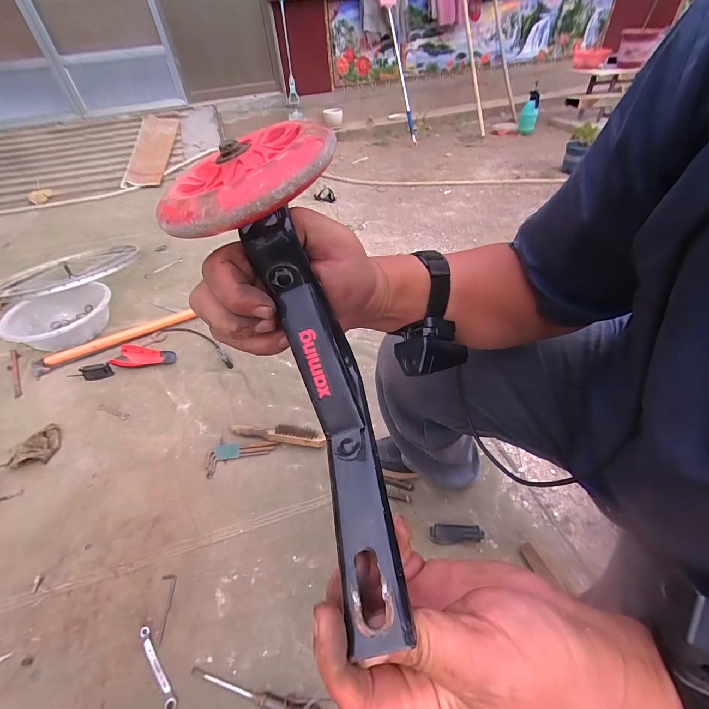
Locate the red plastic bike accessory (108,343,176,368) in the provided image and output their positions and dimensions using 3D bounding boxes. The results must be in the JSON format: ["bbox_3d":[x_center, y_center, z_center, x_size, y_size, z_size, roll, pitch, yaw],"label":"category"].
[{"bbox_3d":[-0.701,0.003,1.153,0.194,0.028,0.080,1,43,6],"label":"red plastic bike accessory"}]

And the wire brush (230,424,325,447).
[{"bbox_3d":[-0.200,0.206,0.900,0.258,0.034,0.046,6,43,11],"label":"wire brush"}]

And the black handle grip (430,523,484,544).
[{"bbox_3d":[0.207,0.363,0.701,0.100,0.014,0.036,-1,42,4],"label":"black handle grip"}]

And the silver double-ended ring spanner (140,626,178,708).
[{"bbox_3d":[-0.336,0.531,0.589,0.018,0.004,0.140,-32,49,-27],"label":"silver double-ended ring spanner"}]

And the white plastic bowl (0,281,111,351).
[{"bbox_3d":[-1.053,-0.129,1.258,0.267,0.107,0.331,29,52,31],"label":"white plastic bowl"}]

